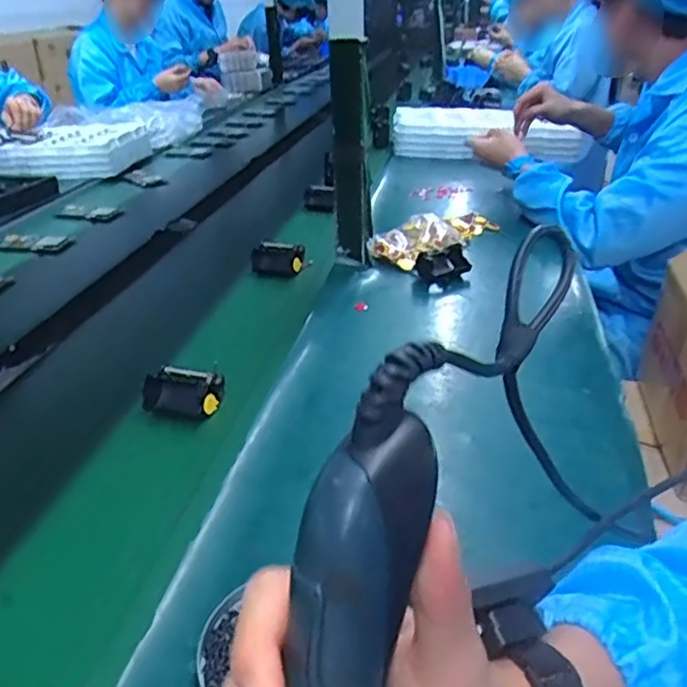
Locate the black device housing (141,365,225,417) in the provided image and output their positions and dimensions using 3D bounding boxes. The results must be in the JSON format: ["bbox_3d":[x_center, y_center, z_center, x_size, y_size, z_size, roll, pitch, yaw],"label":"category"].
[{"bbox_3d":[-0.163,0.048,0.660,0.074,0.029,0.050,2,28,8],"label":"black device housing"}]

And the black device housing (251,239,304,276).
[{"bbox_3d":[-0.102,-0.132,0.990,0.087,0.040,0.043,3,29,7],"label":"black device housing"}]

